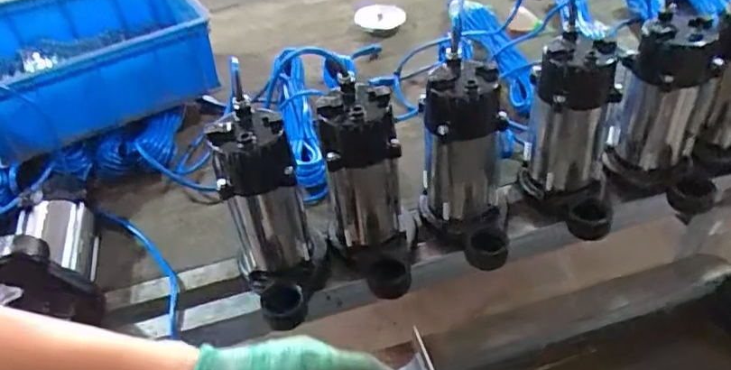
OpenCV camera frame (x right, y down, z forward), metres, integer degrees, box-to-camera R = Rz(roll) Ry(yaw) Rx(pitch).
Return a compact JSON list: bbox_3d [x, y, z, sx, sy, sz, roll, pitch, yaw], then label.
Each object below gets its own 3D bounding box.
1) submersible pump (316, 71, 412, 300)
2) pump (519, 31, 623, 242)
[{"bbox_3d":[0.005,0.013,0.702,0.106,0.233,0.152,-13,43,-8],"label":"submersible pump"},{"bbox_3d":[0.275,-0.060,0.741,0.128,0.227,0.120,11,45,17],"label":"pump"}]

